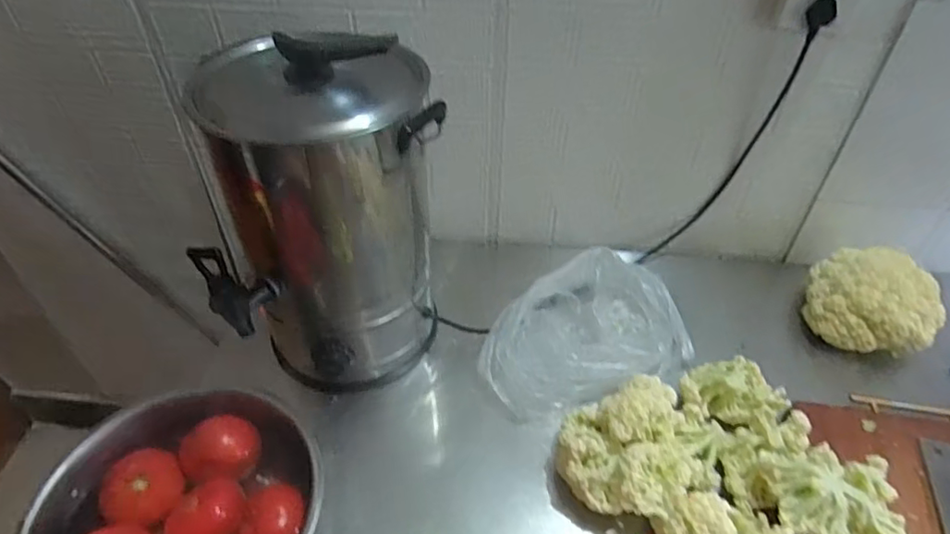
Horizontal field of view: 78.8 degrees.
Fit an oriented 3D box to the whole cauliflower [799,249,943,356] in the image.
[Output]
[{"bbox_3d":[0.579,0.052,0.843,0.165,0.115,0.127,21,47,21],"label":"whole cauliflower"}]

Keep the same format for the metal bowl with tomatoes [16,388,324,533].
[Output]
[{"bbox_3d":[-0.304,0.266,0.621,0.272,0.124,0.264,1,43,-1],"label":"metal bowl with tomatoes"}]

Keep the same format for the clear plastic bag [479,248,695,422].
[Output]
[{"bbox_3d":[0.155,0.095,0.817,0.304,0.093,0.193,-24,50,-24],"label":"clear plastic bag"}]

